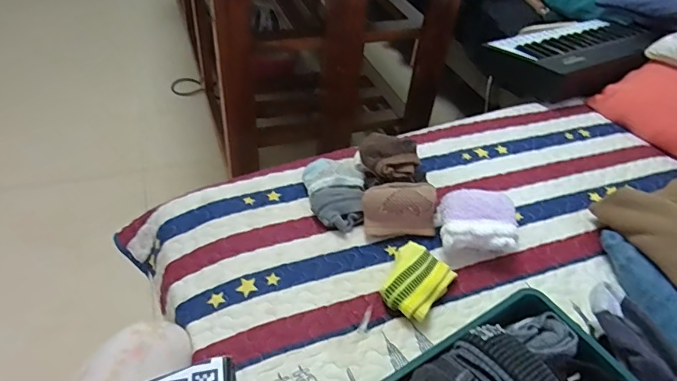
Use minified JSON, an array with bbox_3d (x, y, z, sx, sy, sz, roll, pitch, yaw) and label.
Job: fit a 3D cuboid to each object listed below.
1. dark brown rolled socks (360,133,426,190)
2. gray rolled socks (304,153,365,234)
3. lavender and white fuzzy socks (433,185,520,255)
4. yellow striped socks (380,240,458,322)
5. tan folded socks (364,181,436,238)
[{"bbox_3d":[0.075,-0.039,0.664,0.094,0.053,0.065,10,44,4],"label":"dark brown rolled socks"},{"bbox_3d":[-0.003,0.003,0.668,0.083,0.035,0.123,-4,44,-11],"label":"gray rolled socks"},{"bbox_3d":[0.182,0.045,0.605,0.097,0.069,0.078,6,43,0],"label":"lavender and white fuzzy socks"},{"bbox_3d":[0.092,0.111,0.563,0.071,0.033,0.095,31,49,24],"label":"yellow striped socks"},{"bbox_3d":[0.083,0.026,0.631,0.099,0.060,0.060,-2,44,-8],"label":"tan folded socks"}]

